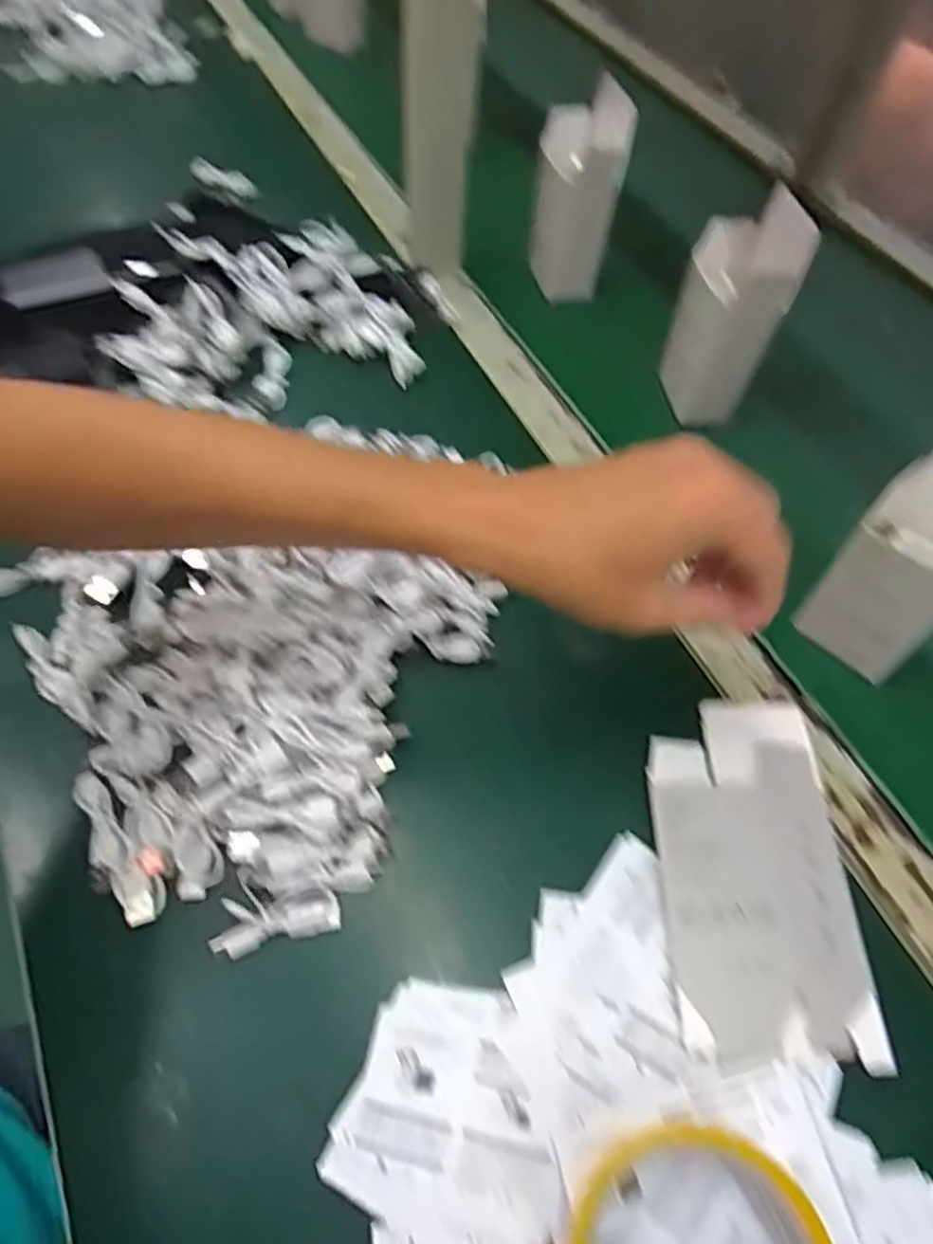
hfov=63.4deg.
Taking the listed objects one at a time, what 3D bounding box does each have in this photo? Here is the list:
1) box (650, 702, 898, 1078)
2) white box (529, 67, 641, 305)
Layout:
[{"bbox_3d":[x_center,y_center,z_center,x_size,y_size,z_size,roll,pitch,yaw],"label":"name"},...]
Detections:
[{"bbox_3d":[0.153,0.128,0.402,0.097,0.012,0.186,2,58,-2],"label":"box"},{"bbox_3d":[0.093,-0.366,0.648,0.070,0.152,0.072,5,58,-1],"label":"white box"}]

